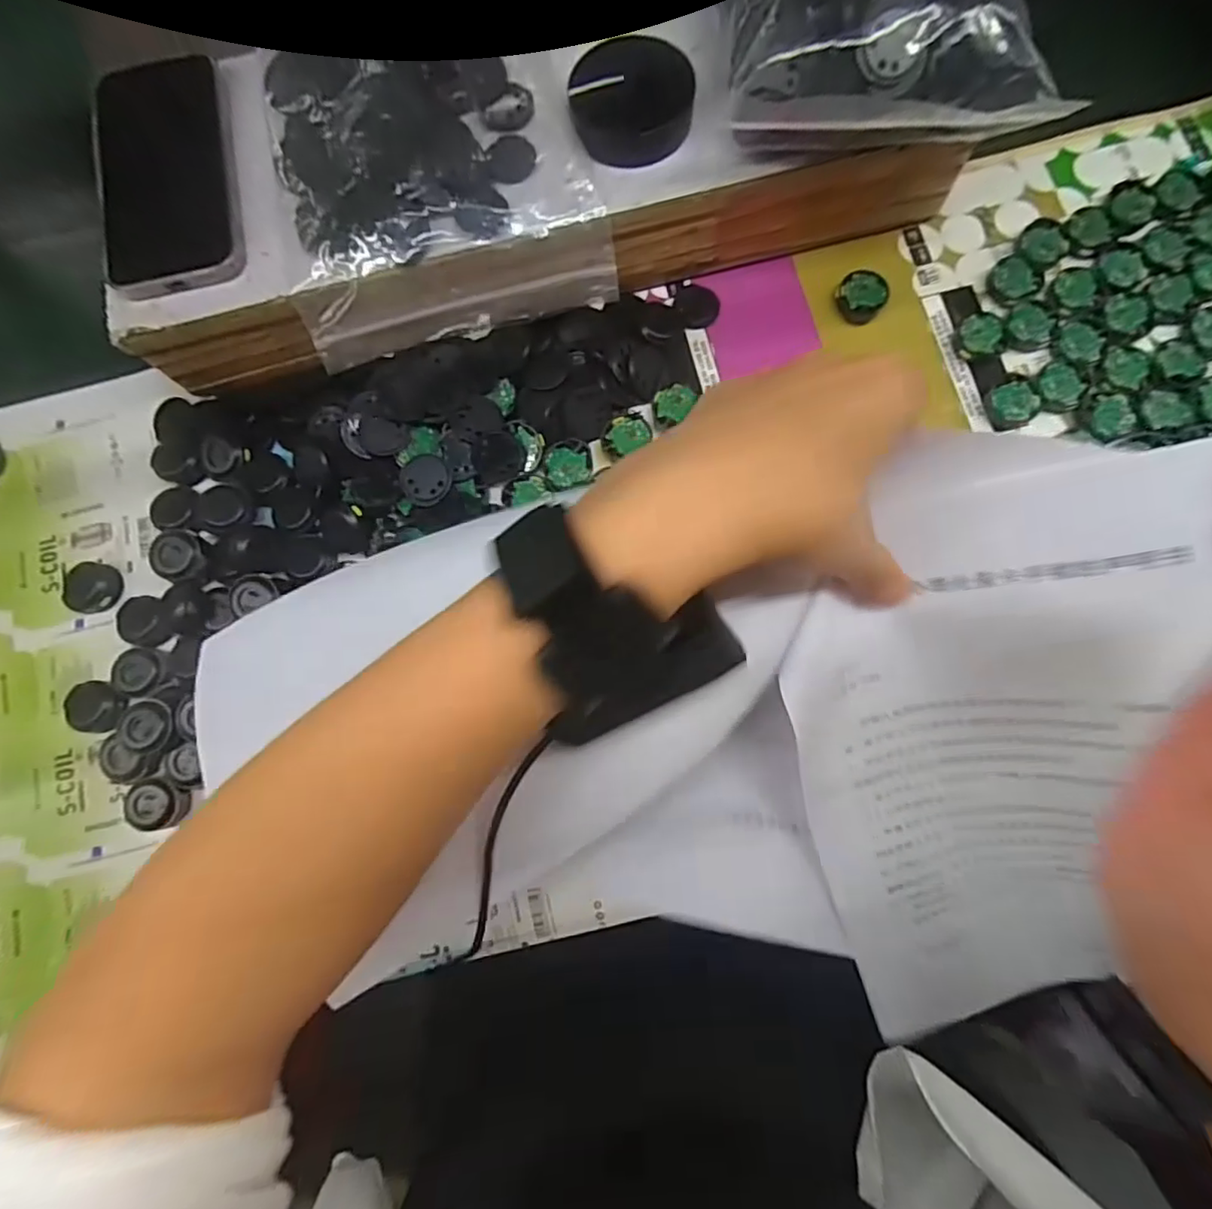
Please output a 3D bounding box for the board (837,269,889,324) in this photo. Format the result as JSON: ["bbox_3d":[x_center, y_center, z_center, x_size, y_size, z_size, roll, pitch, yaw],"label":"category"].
[{"bbox_3d":[0.161,-0.194,0.375,0.028,0.008,0.034,38,84,9],"label":"board"}]

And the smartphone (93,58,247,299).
[{"bbox_3d":[-0.250,-0.243,0.340,0.074,0.007,0.143,-13,79,1],"label":"smartphone"}]

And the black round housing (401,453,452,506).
[{"bbox_3d":[-0.107,-0.074,0.357,0.029,0.004,0.031,-1,79,3],"label":"black round housing"}]

